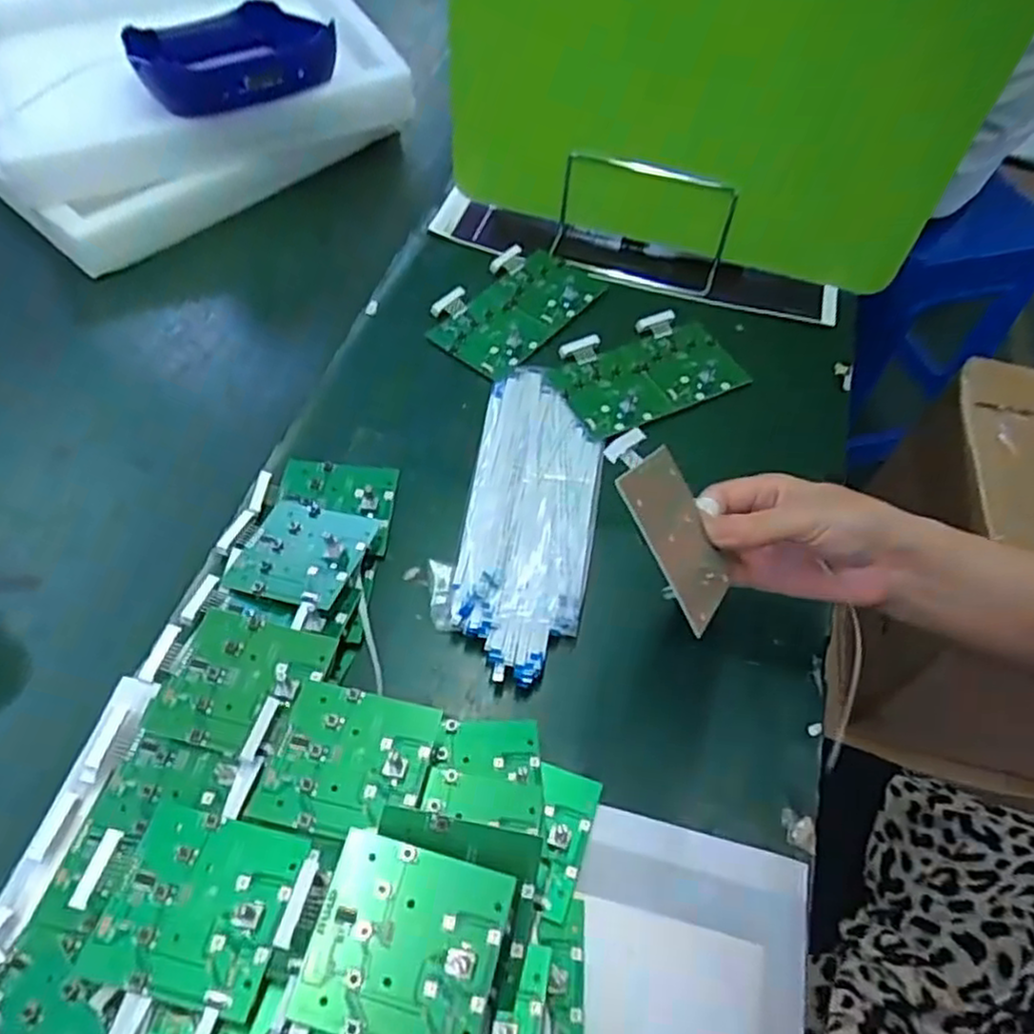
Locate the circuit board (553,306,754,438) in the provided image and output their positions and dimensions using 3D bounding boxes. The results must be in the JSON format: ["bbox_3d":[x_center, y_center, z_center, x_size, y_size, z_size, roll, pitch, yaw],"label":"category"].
[{"bbox_3d":[0.105,-0.120,0.577,0.143,0.008,0.094,-22,64,-15],"label":"circuit board"}]

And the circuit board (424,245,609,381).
[{"bbox_3d":[-0.003,-0.180,0.608,0.094,0.010,0.140,38,65,17],"label":"circuit board"}]

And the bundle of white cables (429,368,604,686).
[{"bbox_3d":[0.007,-0.010,0.496,0.092,0.013,0.244,11,60,4],"label":"bundle of white cables"}]

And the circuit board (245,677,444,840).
[{"bbox_3d":[-0.087,0.126,0.374,0.079,0.008,0.074,13,60,4],"label":"circuit board"}]

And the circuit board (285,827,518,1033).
[{"bbox_3d":[-0.047,0.184,0.312,0.079,0.004,0.074,15,62,4],"label":"circuit board"}]

